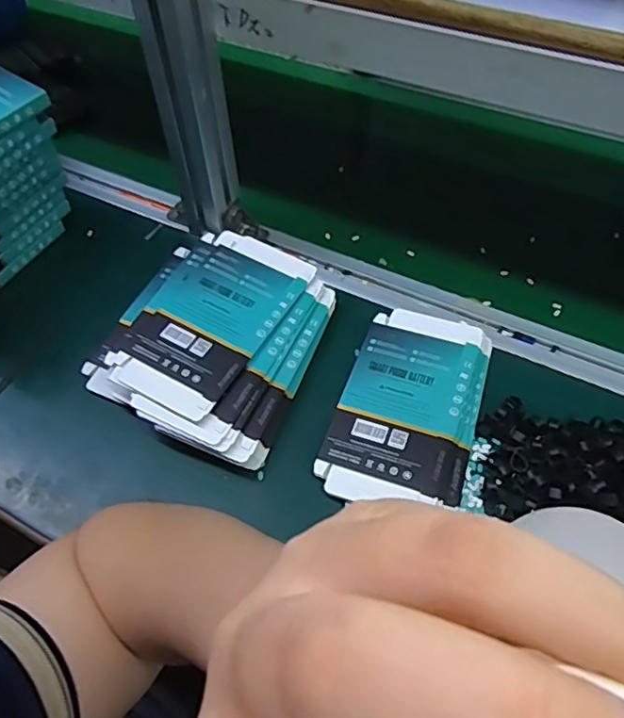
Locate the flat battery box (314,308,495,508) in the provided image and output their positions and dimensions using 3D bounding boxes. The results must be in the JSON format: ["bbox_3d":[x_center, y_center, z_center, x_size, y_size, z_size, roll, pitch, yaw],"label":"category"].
[{"bbox_3d":[0.076,0.033,0.452,0.102,0.014,0.171,15,55,13],"label":"flat battery box"}]

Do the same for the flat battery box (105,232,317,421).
[{"bbox_3d":[-0.082,-0.037,0.475,0.103,0.007,0.168,26,59,15],"label":"flat battery box"}]

